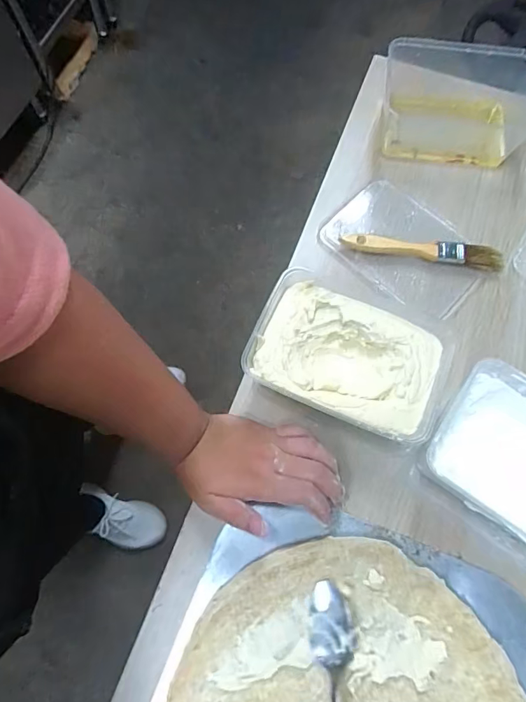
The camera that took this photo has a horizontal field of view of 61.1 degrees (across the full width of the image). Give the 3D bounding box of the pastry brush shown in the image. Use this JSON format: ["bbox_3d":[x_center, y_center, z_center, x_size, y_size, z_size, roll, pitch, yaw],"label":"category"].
[{"bbox_3d":[0.176,-0.112,0.491,0.174,0.016,0.023,11,71,2],"label":"pastry brush"}]

